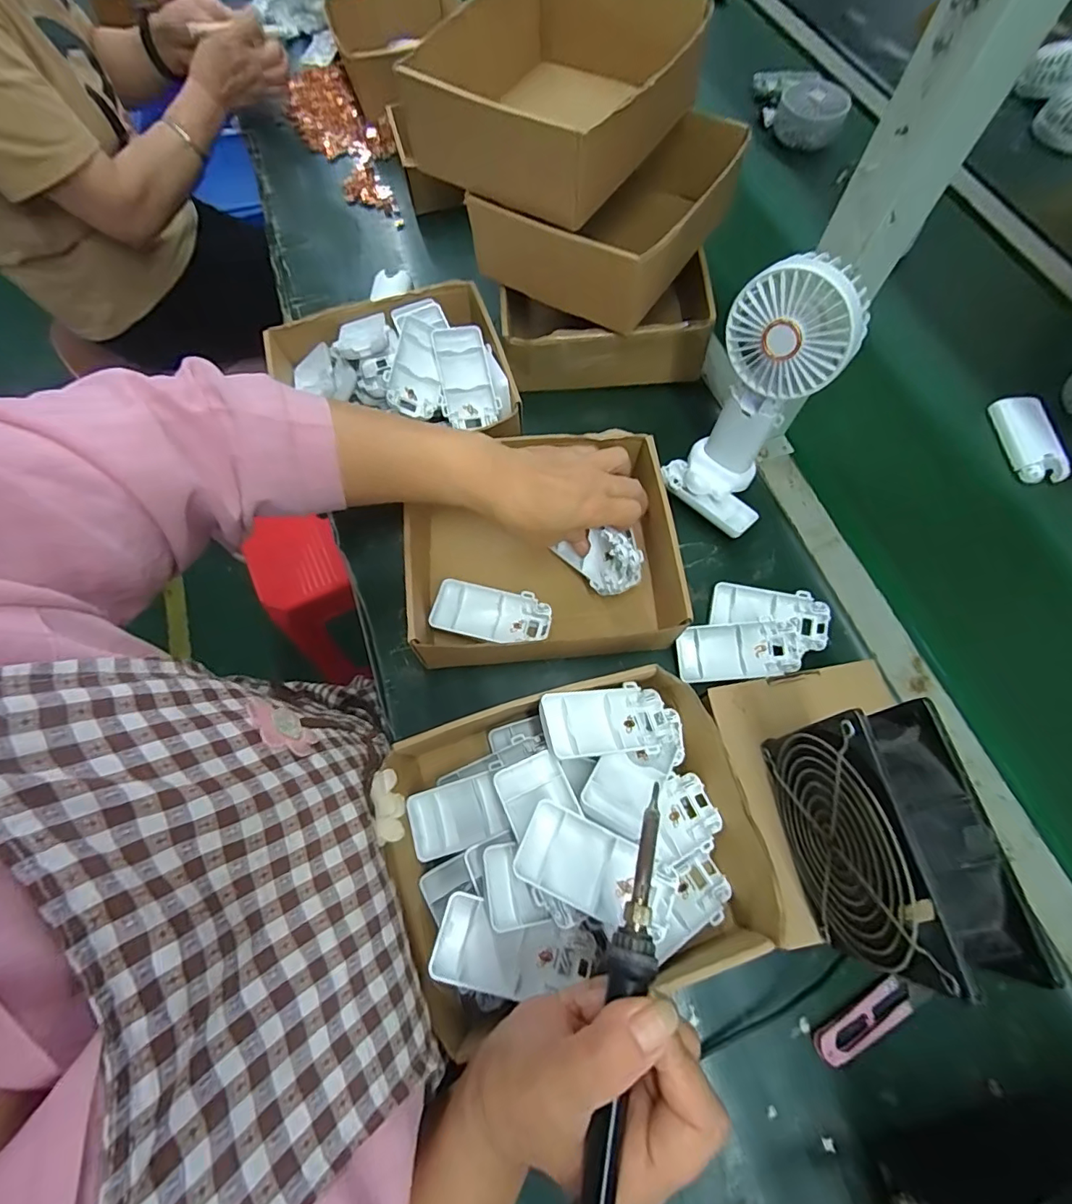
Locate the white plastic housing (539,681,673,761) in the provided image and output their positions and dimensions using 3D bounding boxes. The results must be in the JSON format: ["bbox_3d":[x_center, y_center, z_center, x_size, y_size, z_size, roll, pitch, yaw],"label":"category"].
[{"bbox_3d":[0.051,0.083,0.353,0.096,0.018,0.046,1,65,-27],"label":"white plastic housing"}]

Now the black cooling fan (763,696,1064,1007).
[{"bbox_3d":[0.182,0.124,0.274,0.048,0.111,0.116,-8,69,-2],"label":"black cooling fan"}]

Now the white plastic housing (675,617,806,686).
[{"bbox_3d":[0.167,0.040,0.420,0.096,0.012,0.046,-7,90,5],"label":"white plastic housing"}]

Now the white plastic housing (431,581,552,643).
[{"bbox_3d":[-0.037,0.009,0.421,0.096,0.013,0.045,11,75,2],"label":"white plastic housing"}]

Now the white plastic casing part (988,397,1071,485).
[{"bbox_3d":[0.488,-0.161,0.504,0.048,0.022,0.092,-4,68,1],"label":"white plastic casing part"}]

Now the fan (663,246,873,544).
[{"bbox_3d":[0.168,-0.147,0.403,0.091,0.194,0.100,24,71,12],"label":"fan"}]

